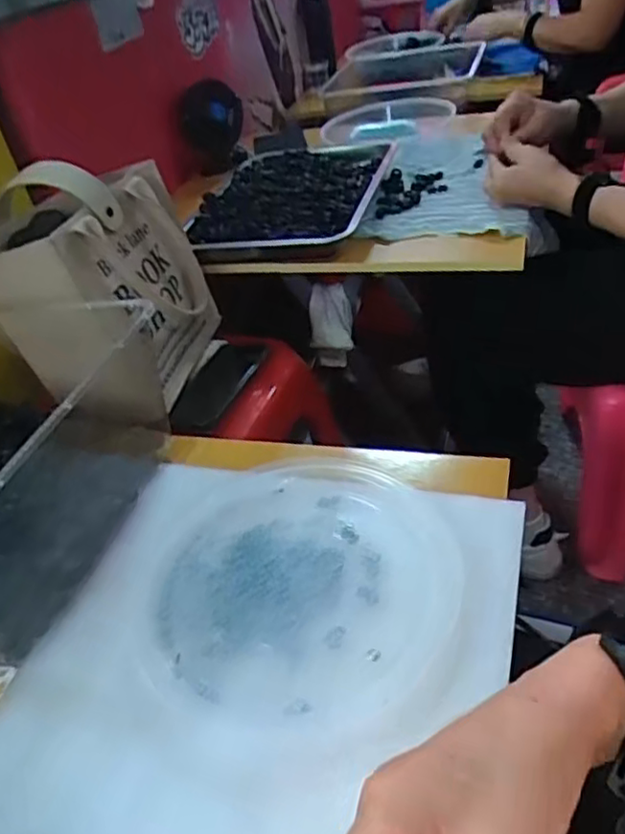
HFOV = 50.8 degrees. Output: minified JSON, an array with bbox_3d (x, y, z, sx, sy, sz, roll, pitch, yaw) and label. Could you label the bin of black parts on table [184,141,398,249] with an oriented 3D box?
[{"bbox_3d":[-0.032,-0.333,0.952,0.254,0.048,0.322,6,40,20],"label":"bin of black parts on table"}]

